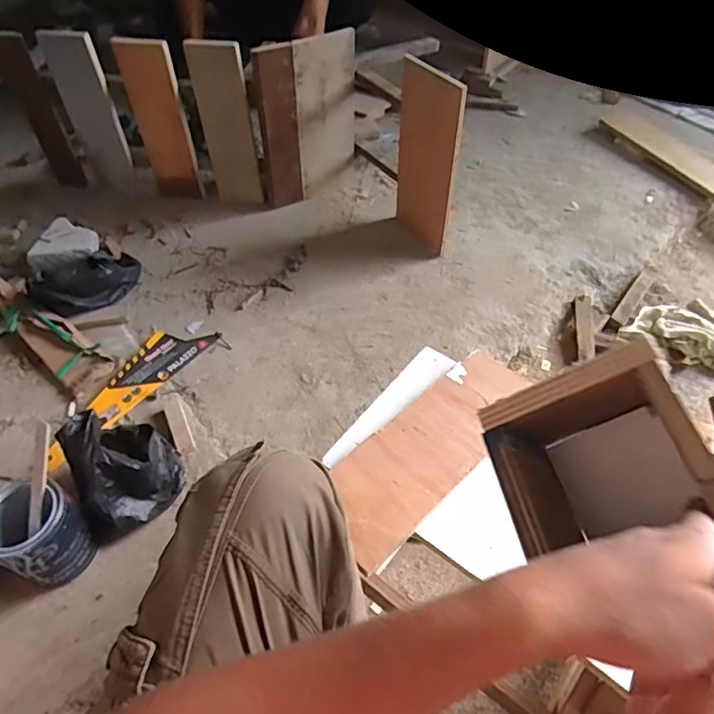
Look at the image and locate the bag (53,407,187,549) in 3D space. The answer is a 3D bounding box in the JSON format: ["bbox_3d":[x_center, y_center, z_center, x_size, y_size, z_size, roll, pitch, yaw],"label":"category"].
[{"bbox_3d":[-0.344,0.164,0.785,0.138,0.128,0.161,-32,59,-22],"label":"bag"}]

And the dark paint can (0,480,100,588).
[{"bbox_3d":[-0.432,0.239,0.722,0.111,0.121,0.105,30,59,21],"label":"dark paint can"}]

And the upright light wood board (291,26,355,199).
[{"bbox_3d":[-0.069,-0.537,1.208,0.150,0.342,0.023,-24,54,-18],"label":"upright light wood board"}]

